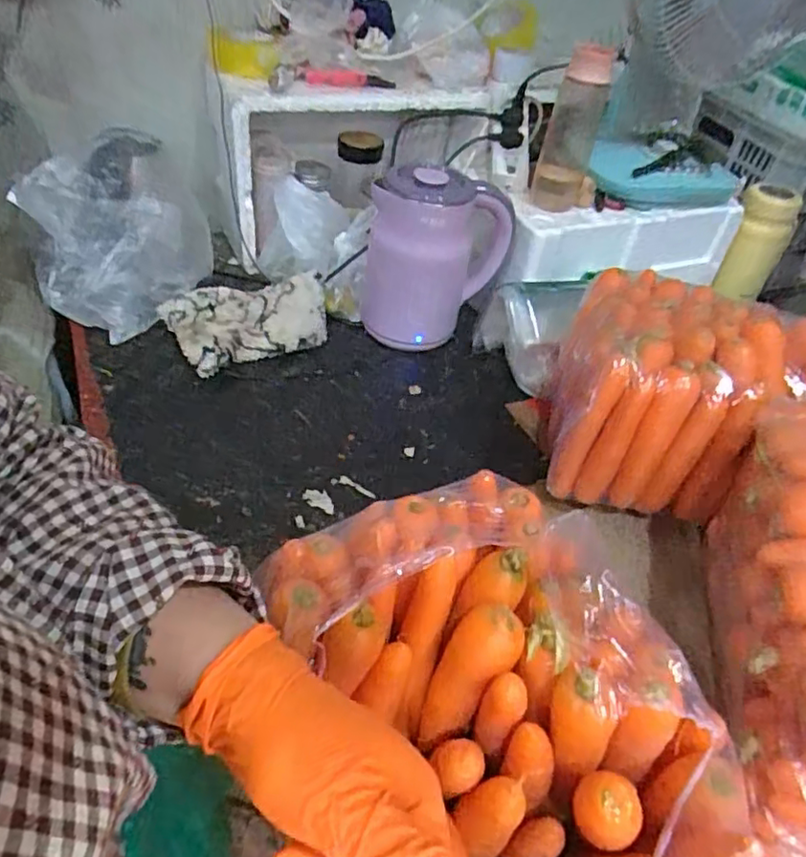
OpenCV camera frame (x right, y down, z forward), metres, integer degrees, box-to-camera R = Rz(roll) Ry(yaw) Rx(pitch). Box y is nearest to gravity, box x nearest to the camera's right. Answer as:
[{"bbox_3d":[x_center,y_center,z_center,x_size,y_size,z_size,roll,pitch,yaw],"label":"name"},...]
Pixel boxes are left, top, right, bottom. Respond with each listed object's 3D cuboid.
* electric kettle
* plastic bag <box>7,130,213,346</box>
[{"bbox_3d":[0.048,-0.253,0.920,0.205,0.238,0.130,9,42,2],"label":"electric kettle"},{"bbox_3d":[-0.395,-0.284,0.881,0.169,0.206,0.240,24,44,18],"label":"plastic bag"}]

